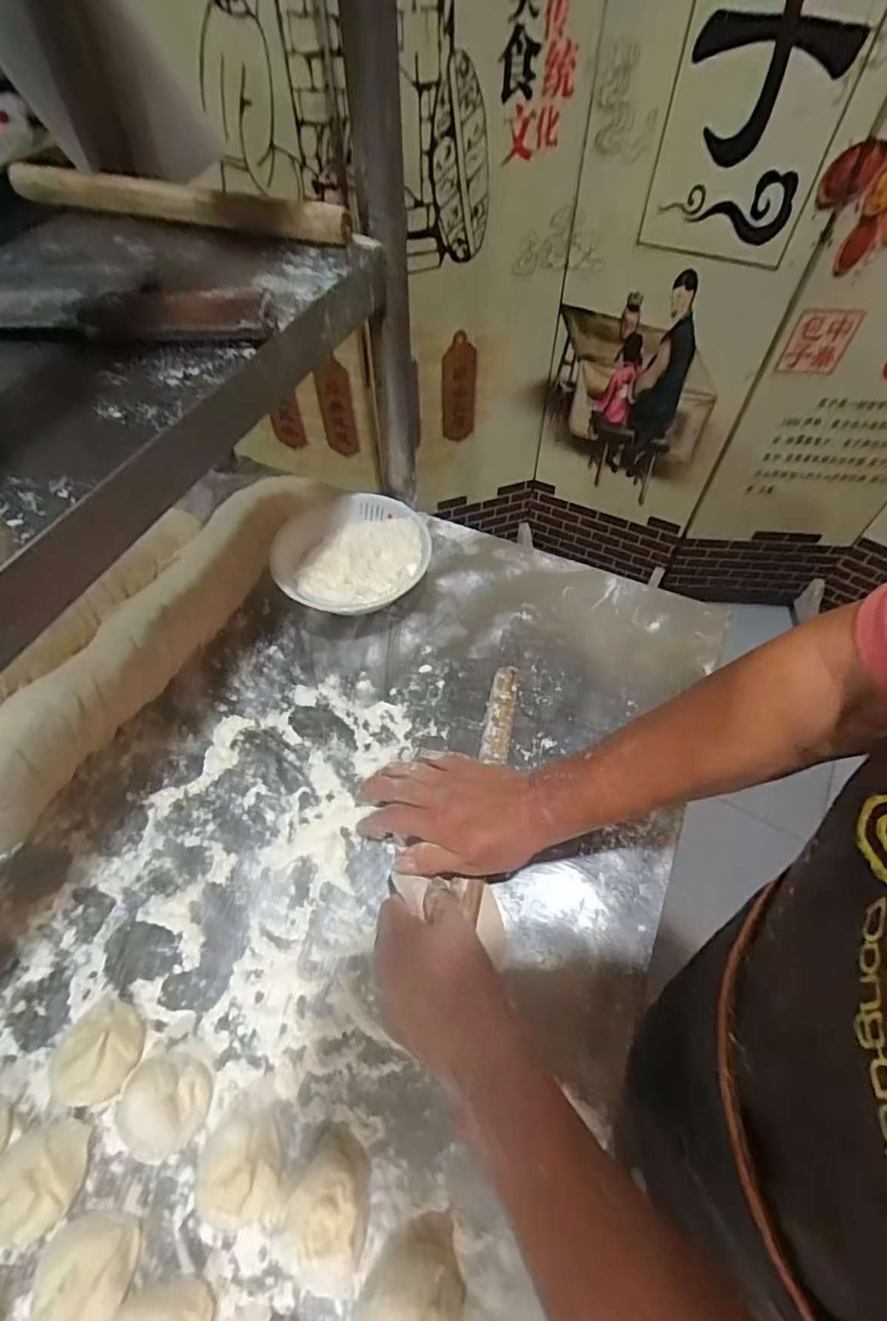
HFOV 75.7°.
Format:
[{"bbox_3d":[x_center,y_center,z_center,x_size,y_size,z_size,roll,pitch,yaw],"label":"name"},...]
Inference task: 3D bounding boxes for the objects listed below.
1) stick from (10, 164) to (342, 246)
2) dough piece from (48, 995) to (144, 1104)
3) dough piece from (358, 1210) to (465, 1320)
[{"bbox_3d":[-0.198,-0.336,0.417,0.259,0.027,0.018,13,54,9],"label":"stick"},{"bbox_3d":[-0.238,0.266,0.394,0.046,0.034,0.059,-30,61,-18],"label":"dough piece"},{"bbox_3d":[-0.016,0.365,0.325,0.056,0.036,0.072,32,62,19],"label":"dough piece"}]

